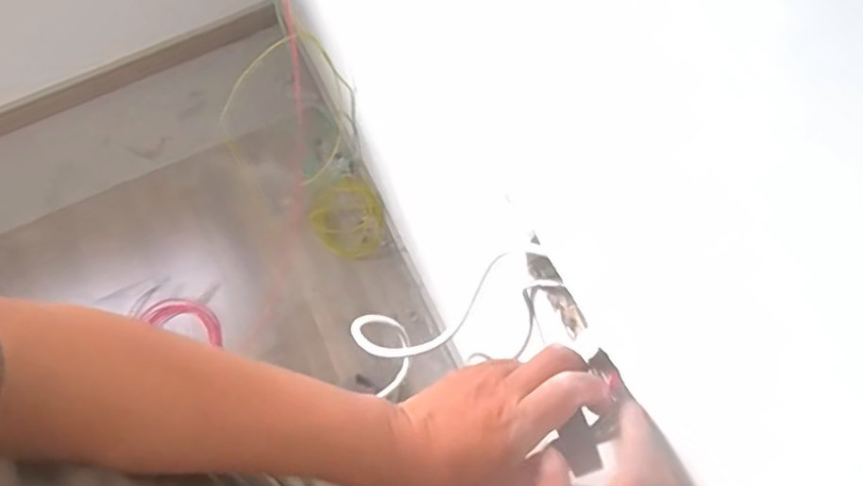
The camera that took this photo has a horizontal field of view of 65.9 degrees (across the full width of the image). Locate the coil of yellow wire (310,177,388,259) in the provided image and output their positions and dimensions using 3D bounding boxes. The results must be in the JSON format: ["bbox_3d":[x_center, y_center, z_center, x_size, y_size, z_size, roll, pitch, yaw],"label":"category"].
[{"bbox_3d":[-0.165,-0.054,1.435,0.173,0.044,0.166,11,70,-34],"label":"coil of yellow wire"}]

